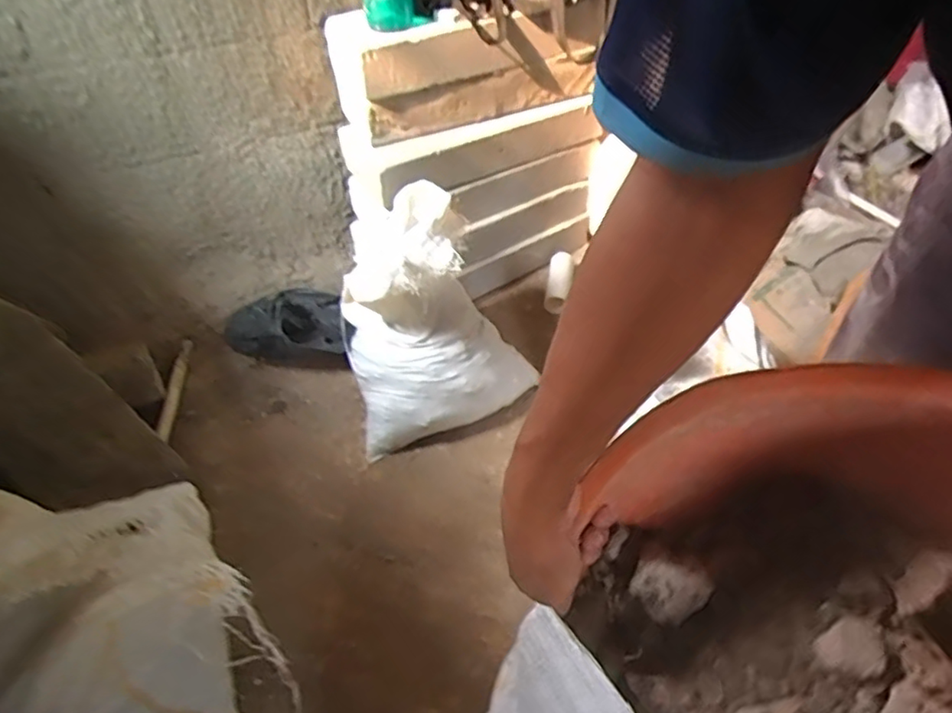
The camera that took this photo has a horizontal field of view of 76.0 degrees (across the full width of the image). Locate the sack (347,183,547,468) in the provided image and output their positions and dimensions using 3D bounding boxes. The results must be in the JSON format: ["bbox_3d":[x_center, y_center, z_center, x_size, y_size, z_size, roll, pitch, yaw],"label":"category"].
[{"bbox_3d":[-0.106,-0.103,1.280,0.352,0.408,0.423,-13,45,-12],"label":"sack"}]

